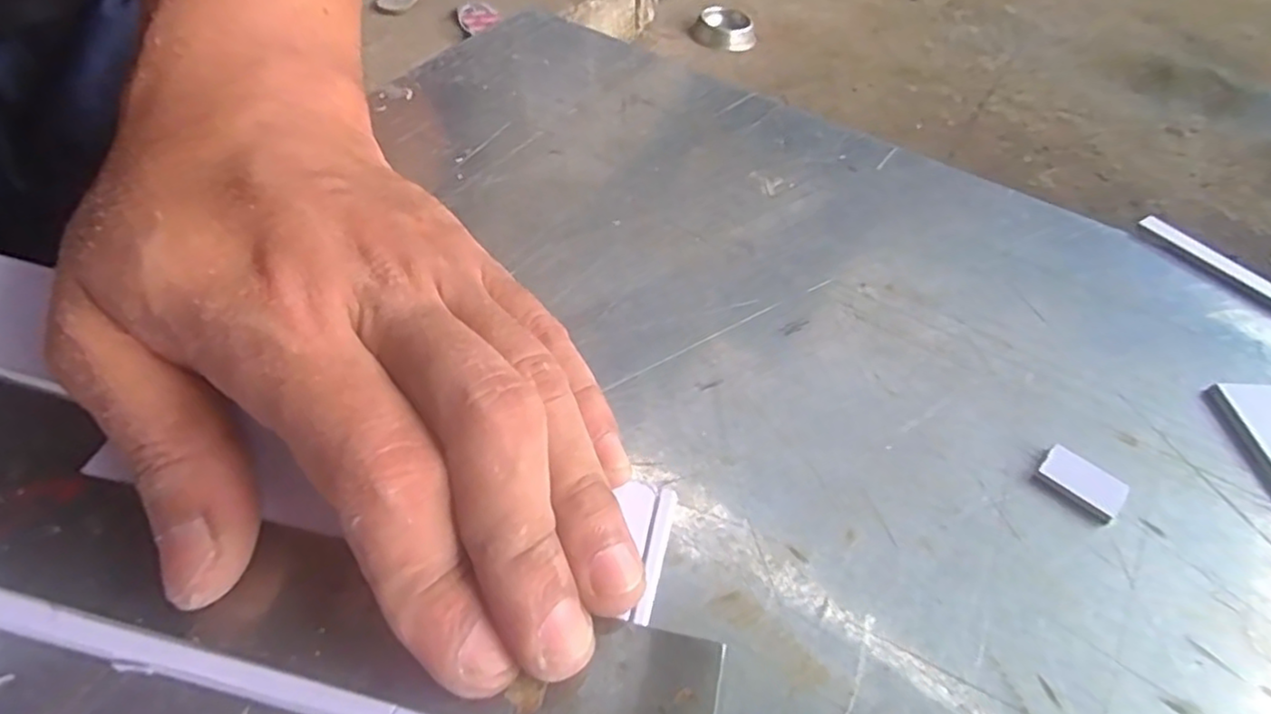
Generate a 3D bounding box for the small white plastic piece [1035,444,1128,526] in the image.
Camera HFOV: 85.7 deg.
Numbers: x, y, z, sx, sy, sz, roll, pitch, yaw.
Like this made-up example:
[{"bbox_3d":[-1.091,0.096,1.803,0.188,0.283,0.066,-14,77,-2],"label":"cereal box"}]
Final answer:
[{"bbox_3d":[0.111,0.031,0.171,0.019,0.004,0.013,35,54,24],"label":"small white plastic piece"}]

